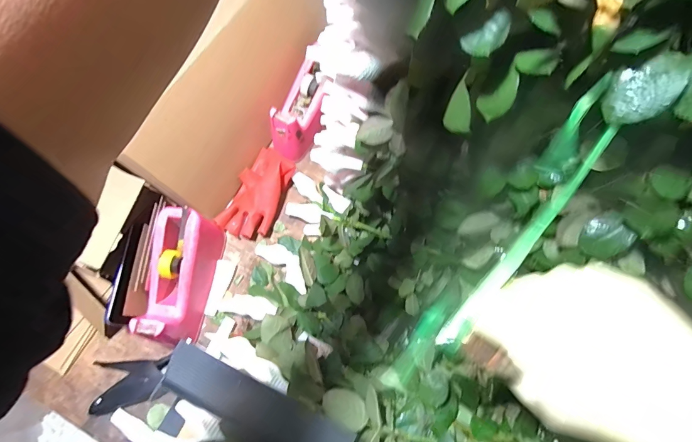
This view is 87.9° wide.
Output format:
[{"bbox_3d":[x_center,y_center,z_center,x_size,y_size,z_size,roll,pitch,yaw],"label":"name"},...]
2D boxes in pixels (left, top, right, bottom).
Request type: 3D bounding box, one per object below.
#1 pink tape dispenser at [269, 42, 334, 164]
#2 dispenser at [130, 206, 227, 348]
[{"bbox_3d":[-0.080,-0.205,0.644,0.078,0.092,0.185,17,90,7],"label":"pink tape dispenser"},{"bbox_3d":[-0.263,0.088,0.561,0.076,0.098,0.192,9,71,5],"label":"dispenser"}]

